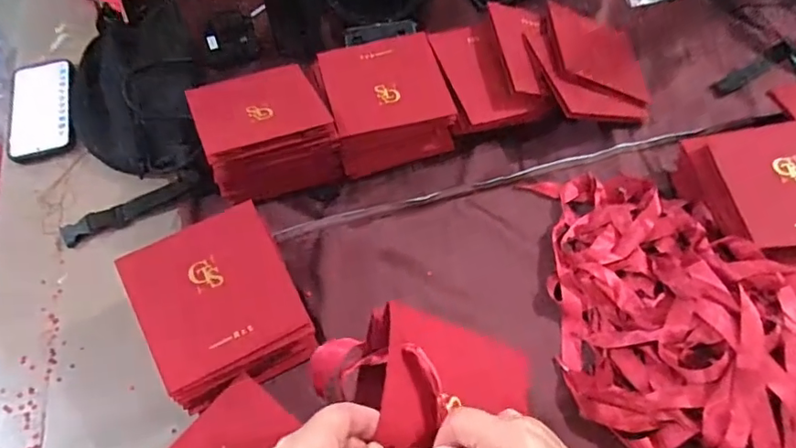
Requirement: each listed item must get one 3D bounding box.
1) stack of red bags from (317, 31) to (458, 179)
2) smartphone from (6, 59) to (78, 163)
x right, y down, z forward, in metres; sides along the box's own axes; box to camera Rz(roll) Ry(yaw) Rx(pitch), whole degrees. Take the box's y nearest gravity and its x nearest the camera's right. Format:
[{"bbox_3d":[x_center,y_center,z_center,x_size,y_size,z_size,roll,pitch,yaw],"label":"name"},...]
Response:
[{"bbox_3d":[-0.014,-0.153,0.683,0.141,0.068,0.149,-14,62,-6],"label":"stack of red bags"},{"bbox_3d":[-0.470,-0.159,0.721,0.087,0.014,0.159,-14,62,-7],"label":"smartphone"}]

